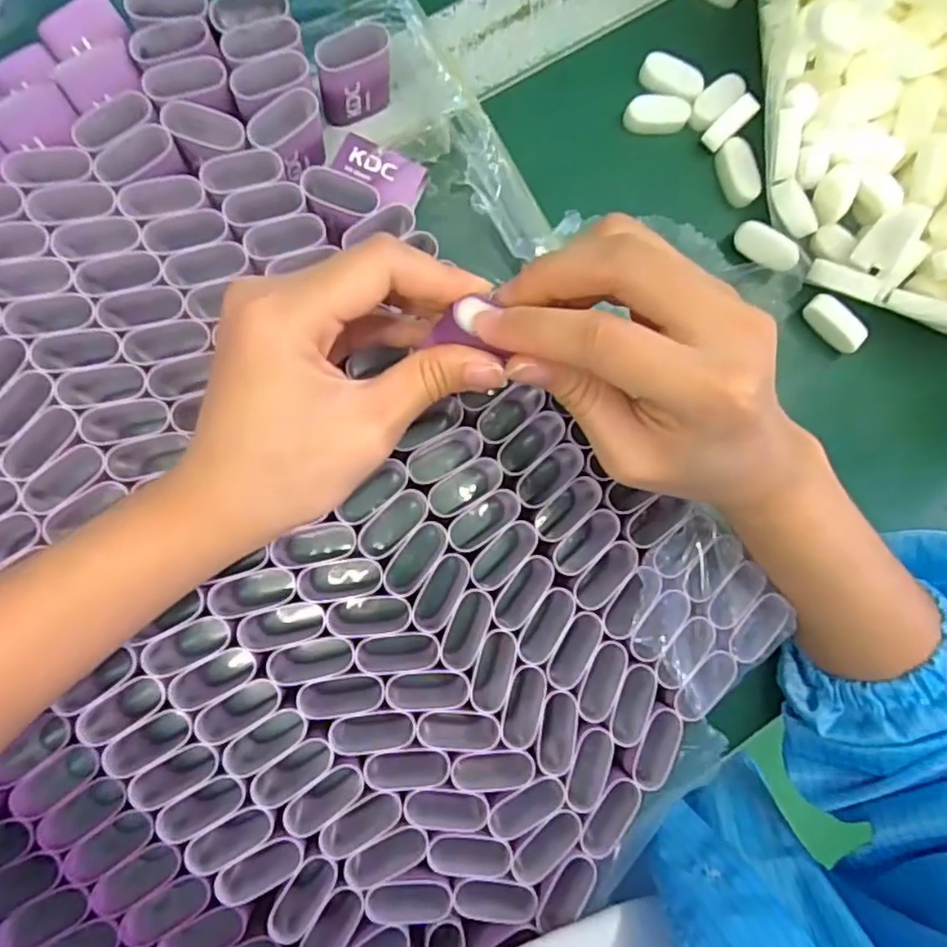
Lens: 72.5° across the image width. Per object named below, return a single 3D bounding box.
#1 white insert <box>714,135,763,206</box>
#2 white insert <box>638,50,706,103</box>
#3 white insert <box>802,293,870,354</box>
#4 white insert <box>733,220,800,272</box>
[{"bbox_3d":[0.141,-0.160,0.343,0.016,0.012,0.035,-18,85,-8],"label":"white insert"},{"bbox_3d":[0.105,-0.210,0.342,0.033,0.004,0.020,20,81,-4],"label":"white insert"},{"bbox_3d":[0.189,-0.078,0.337,0.033,0.013,0.013,44,80,0],"label":"white insert"},{"bbox_3d":[0.152,-0.118,0.335,0.034,0.005,0.017,36,121,14],"label":"white insert"}]

